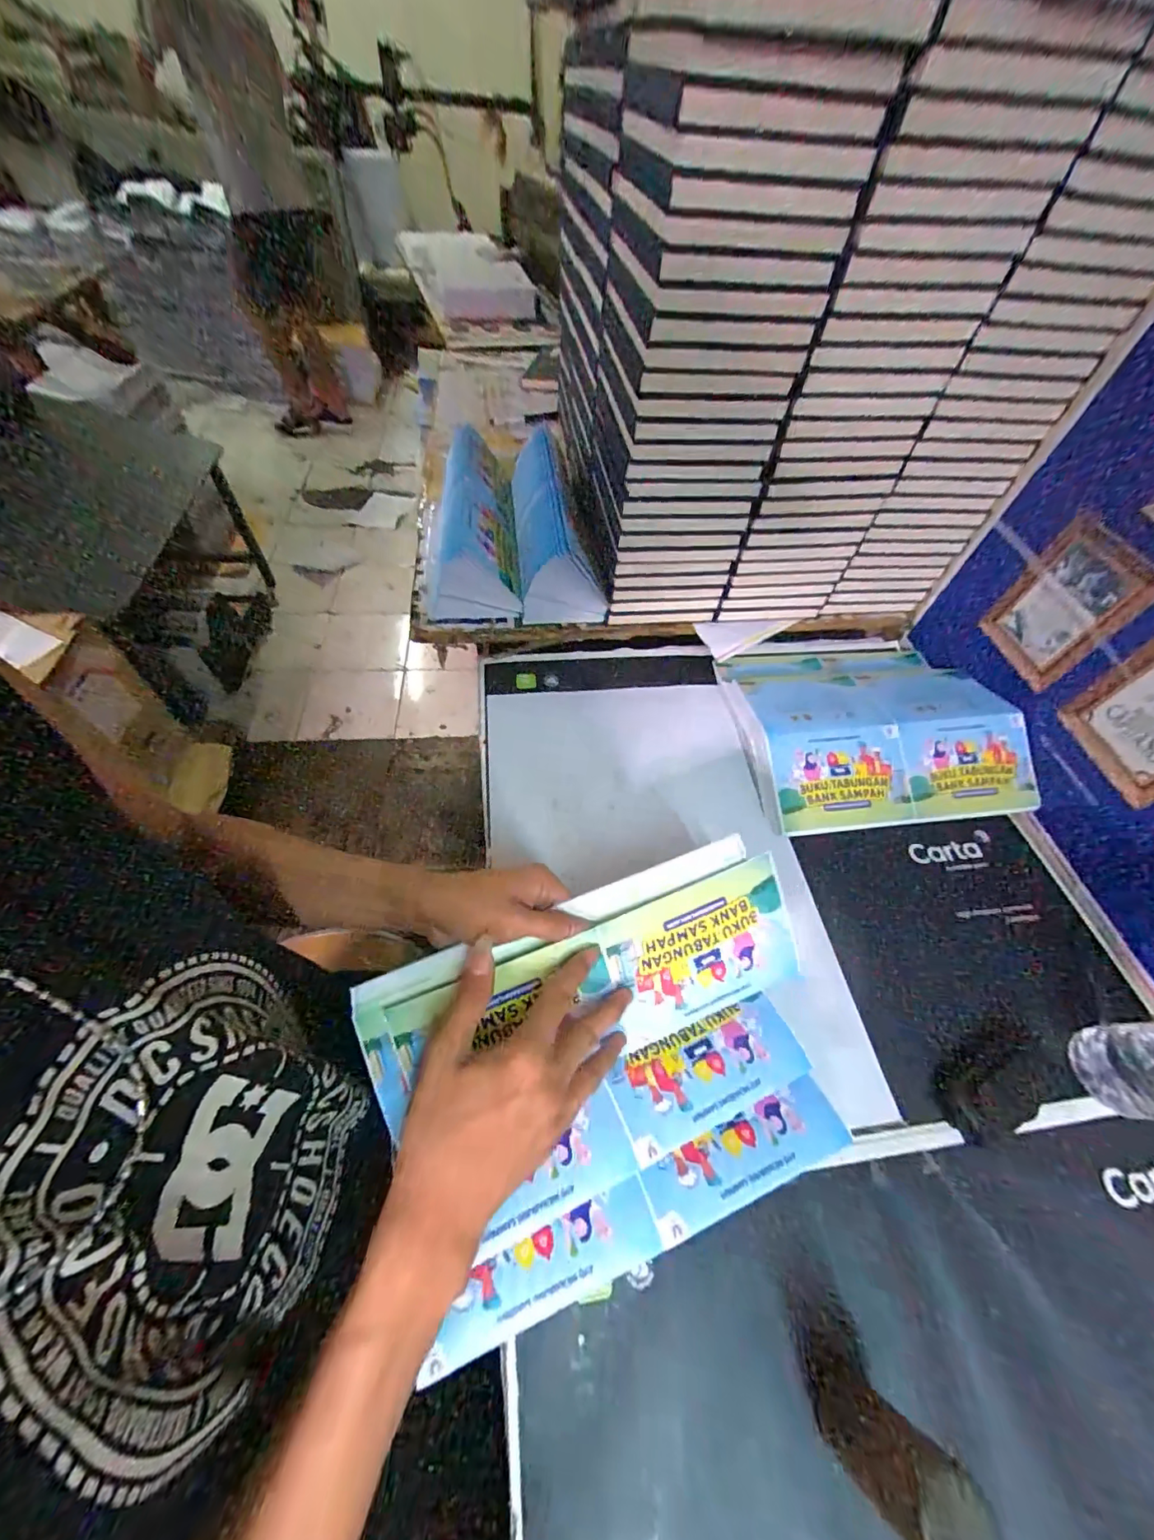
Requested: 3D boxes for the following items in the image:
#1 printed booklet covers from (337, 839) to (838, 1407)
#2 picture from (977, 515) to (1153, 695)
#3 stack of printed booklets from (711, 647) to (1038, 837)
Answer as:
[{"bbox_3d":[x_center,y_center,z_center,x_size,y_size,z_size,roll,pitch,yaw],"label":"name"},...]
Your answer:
[{"bbox_3d":[0.032,0.198,0.362,0.325,0.045,0.237,-15,80,-17],"label":"printed booklet covers"},{"bbox_3d":[0.536,-0.183,0.555,0.018,0.144,0.127,2,56,-2],"label":"picture"},{"bbox_3d":[0.354,-0.067,0.616,0.329,0.060,0.279,-5,56,-9],"label":"stack of printed booklets"}]

